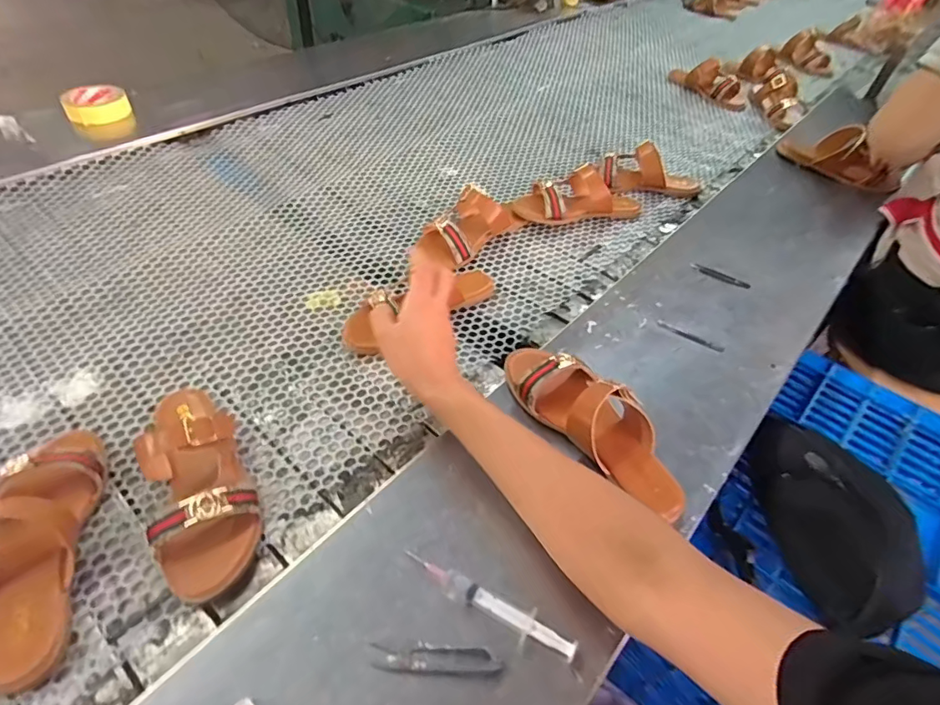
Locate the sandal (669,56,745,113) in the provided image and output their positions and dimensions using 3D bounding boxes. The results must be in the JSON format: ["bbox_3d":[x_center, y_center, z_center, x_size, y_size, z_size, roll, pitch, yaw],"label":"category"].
[{"bbox_3d":[0.634,-0.730,1.348,0.110,0.076,0.251,-20,51,-20],"label":"sandal"}]

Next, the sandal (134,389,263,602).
[{"bbox_3d":[-0.271,0.105,0.497,0.092,0.074,0.243,-21,52,-21],"label":"sandal"}]

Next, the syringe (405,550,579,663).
[{"bbox_3d":[0.015,0.206,0.428,0.152,0.014,0.026,28,51,21],"label":"syringe"}]

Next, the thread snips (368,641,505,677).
[{"bbox_3d":[-0.026,0.238,0.400,0.100,0.006,0.021,4,47,0],"label":"thread snips"}]

